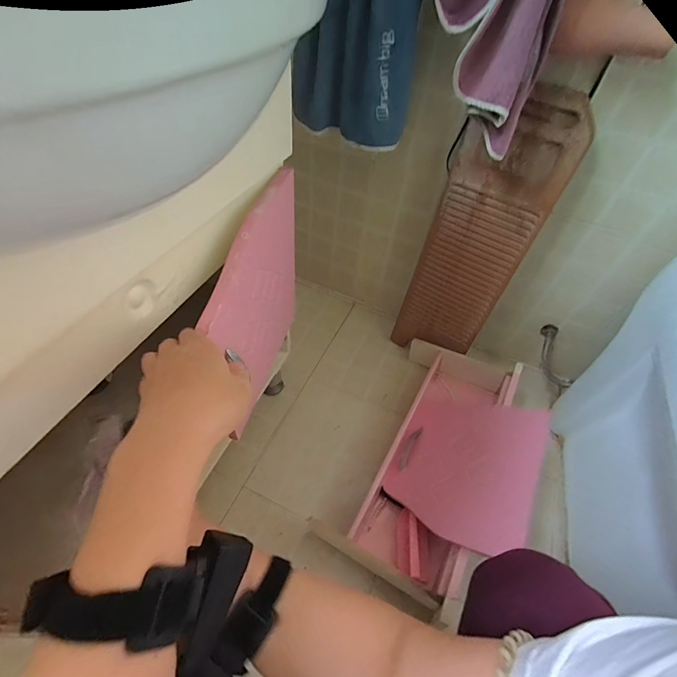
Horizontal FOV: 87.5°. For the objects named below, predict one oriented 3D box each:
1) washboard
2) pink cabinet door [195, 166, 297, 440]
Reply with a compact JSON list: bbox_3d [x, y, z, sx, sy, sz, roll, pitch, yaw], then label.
[{"bbox_3d":[0.269,-0.178,0.723,0.191,0.557,0.032,27,44,15],"label":"washboard"},{"bbox_3d":[-0.106,-0.043,0.490,0.016,0.281,0.242,14,51,5],"label":"pink cabinet door"}]

